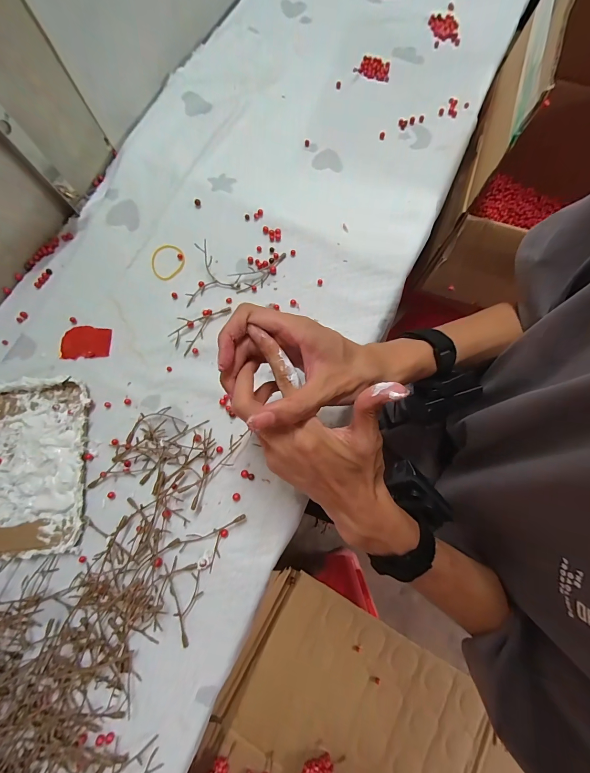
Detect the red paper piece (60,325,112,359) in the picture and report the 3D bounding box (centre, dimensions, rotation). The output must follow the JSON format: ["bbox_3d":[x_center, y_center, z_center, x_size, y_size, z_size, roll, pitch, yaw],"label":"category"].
[{"bbox_3d":[-0.263,-0.056,0.388,0.060,0.004,0.042,-1,76,0],"label":"red paper piece"}]

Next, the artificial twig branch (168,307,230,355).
[{"bbox_3d":[-0.121,-0.080,0.386,0.033,0.011,0.078,40,79,10],"label":"artificial twig branch"}]

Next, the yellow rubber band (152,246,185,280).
[{"bbox_3d":[-0.170,-0.168,0.413,0.047,0.004,0.049,0,76,0],"label":"yellow rubber band"}]

